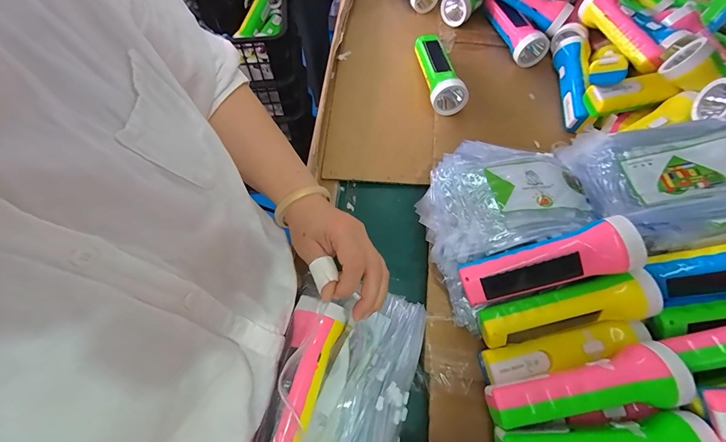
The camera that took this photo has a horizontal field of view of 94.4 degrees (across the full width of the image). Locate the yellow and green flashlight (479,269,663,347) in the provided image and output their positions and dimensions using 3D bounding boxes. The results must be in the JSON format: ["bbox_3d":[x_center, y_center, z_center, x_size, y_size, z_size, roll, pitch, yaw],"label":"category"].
[{"bbox_3d":[0.202,0.088,0.335,0.164,0.037,0.041,-17,64,10],"label":"yellow and green flashlight"}]

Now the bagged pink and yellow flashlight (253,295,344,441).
[{"bbox_3d":[-0.063,0.153,0.313,0.044,0.031,0.157,14,69,7],"label":"bagged pink and yellow flashlight"}]

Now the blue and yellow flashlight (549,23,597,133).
[{"bbox_3d":[0.339,-0.235,0.542,0.048,0.044,0.200,8,64,4],"label":"blue and yellow flashlight"}]

